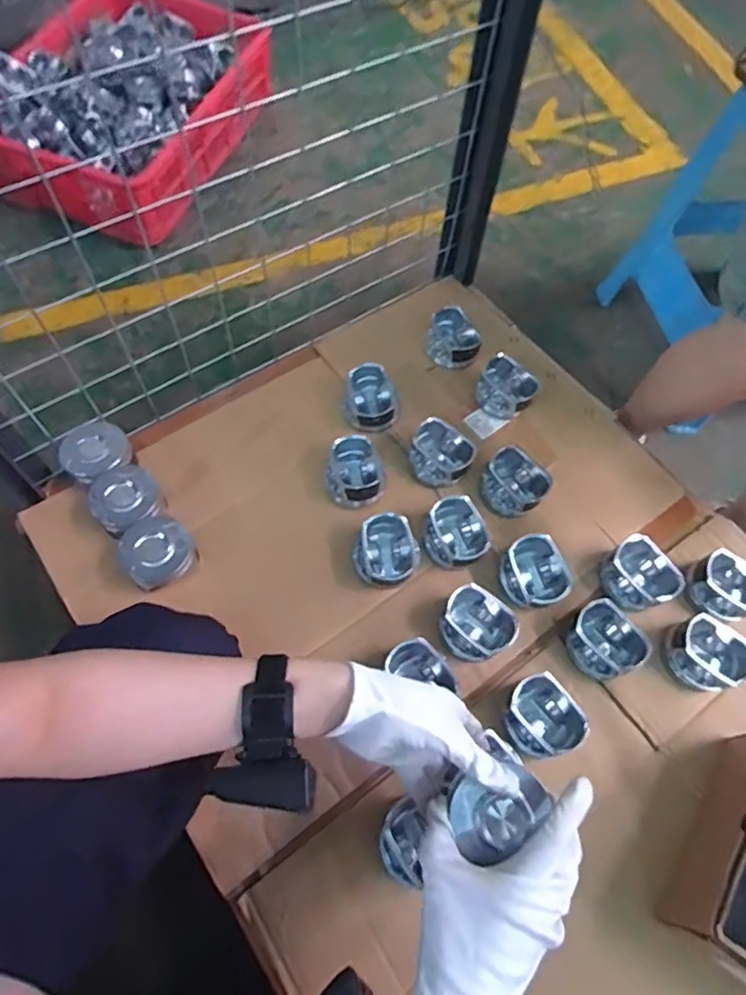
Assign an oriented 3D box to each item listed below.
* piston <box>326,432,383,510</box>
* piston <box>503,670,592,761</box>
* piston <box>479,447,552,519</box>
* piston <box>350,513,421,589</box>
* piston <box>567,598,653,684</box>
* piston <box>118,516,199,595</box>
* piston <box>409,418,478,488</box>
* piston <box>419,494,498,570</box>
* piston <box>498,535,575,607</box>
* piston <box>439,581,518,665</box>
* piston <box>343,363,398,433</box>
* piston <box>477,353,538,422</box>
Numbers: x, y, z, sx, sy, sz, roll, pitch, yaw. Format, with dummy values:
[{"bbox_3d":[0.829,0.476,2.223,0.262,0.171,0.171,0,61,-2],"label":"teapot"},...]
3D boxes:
[{"bbox_3d":[-0.022,-0.029,0.716,0.067,0.052,0.073,6,62,-1],"label":"piston"},{"bbox_3d":[0.171,0.224,0.598,0.065,0.050,0.074,-21,66,-14],"label":"piston"},{"bbox_3d":[0.174,-0.016,0.725,0.074,0.050,0.060,40,67,16],"label":"piston"},{"bbox_3d":[0.015,0.063,0.675,0.079,0.052,0.079,2,73,-6],"label":"piston"},{"bbox_3d":[0.253,0.157,0.643,0.066,0.048,0.076,-22,66,-14],"label":"piston"},{"bbox_3d":[-0.234,0.064,0.648,0.074,0.050,0.069,-24,66,-15],"label":"piston"},{"bbox_3d":[0.085,-0.051,0.736,0.077,0.057,0.059,22,63,8],"label":"piston"},{"bbox_3d":[0.095,0.043,0.683,0.064,0.050,0.078,-29,68,-17],"label":"piston"},{"bbox_3d":[0.180,0.087,0.667,0.061,0.053,0.078,-19,65,-13],"label":"piston"},{"bbox_3d":[0.111,0.139,0.637,0.065,0.048,0.074,-35,70,-20],"label":"piston"},{"bbox_3d":[-0.002,-0.125,0.771,0.072,0.061,0.073,2,62,-3],"label":"piston"},{"bbox_3d":[0.175,-0.144,0.781,0.072,0.043,0.061,31,65,12],"label":"piston"}]

